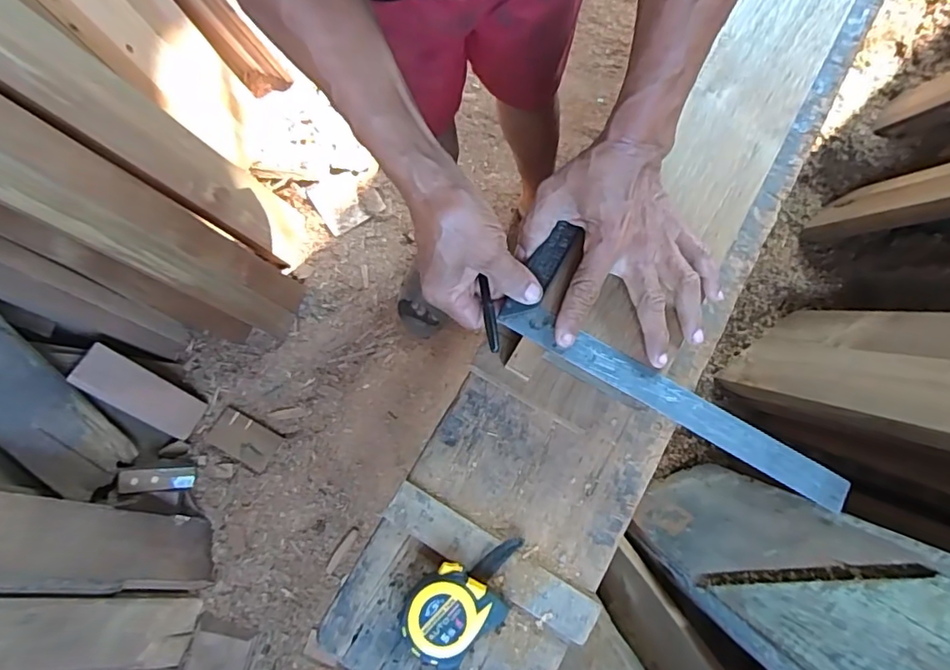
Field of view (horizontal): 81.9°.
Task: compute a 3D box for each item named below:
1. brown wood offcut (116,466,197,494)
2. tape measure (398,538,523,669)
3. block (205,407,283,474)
[{"bbox_3d":[-0.582,0.265,1.005,0.123,0.015,0.041,2,71,-32],"label":"brown wood offcut"},{"bbox_3d":[-0.008,0.215,0.450,0.121,0.038,0.066,-44,78,-10],"label":"tape measure"},{"bbox_3d":[-0.452,0.205,1.073,0.135,0.011,0.080,26,60,9],"label":"block"}]

